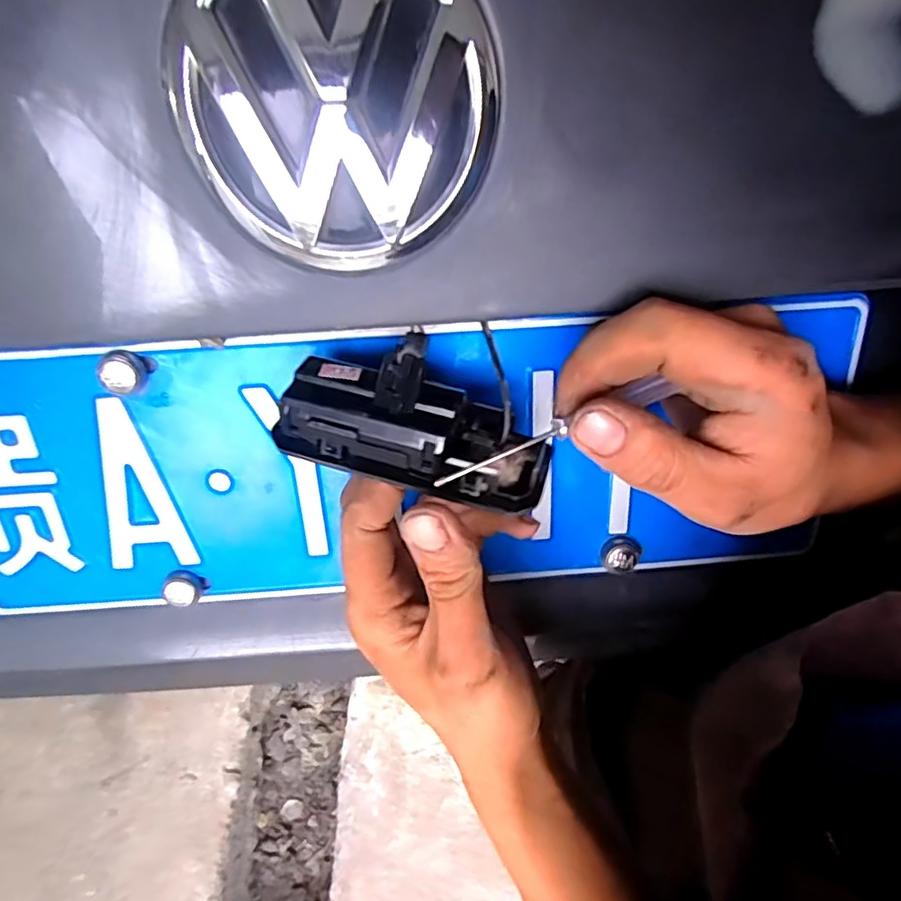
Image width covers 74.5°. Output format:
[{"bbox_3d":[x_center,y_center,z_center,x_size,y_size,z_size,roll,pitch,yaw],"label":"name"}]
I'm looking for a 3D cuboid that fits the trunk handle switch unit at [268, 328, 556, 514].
[{"bbox_3d":[-0.013,-0.011,0.223,0.099,0.024,0.048,18,71,2],"label":"trunk handle switch unit"}]

